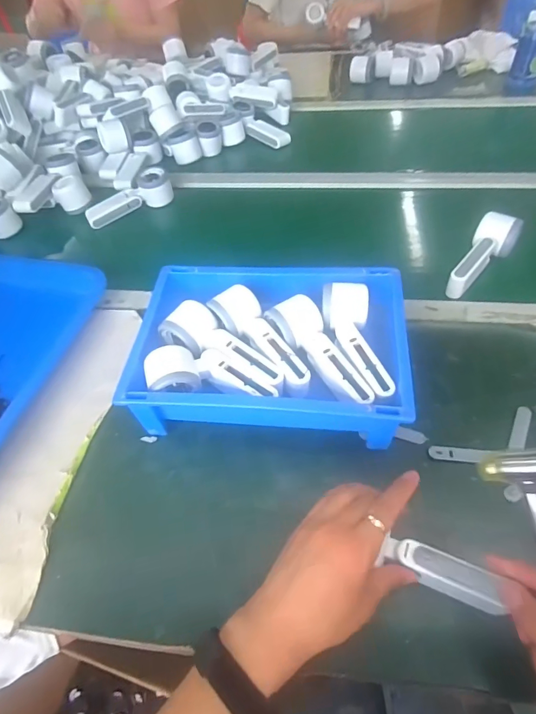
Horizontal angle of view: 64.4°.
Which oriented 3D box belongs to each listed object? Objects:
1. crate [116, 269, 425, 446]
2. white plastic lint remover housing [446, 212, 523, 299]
[{"bbox_3d":[0.004,-0.007,0.515,0.296,0.097,0.215,1,51,6],"label":"crate"},{"bbox_3d":[0.316,-0.142,0.622,0.056,0.057,0.160,24,57,23],"label":"white plastic lint remover housing"}]

